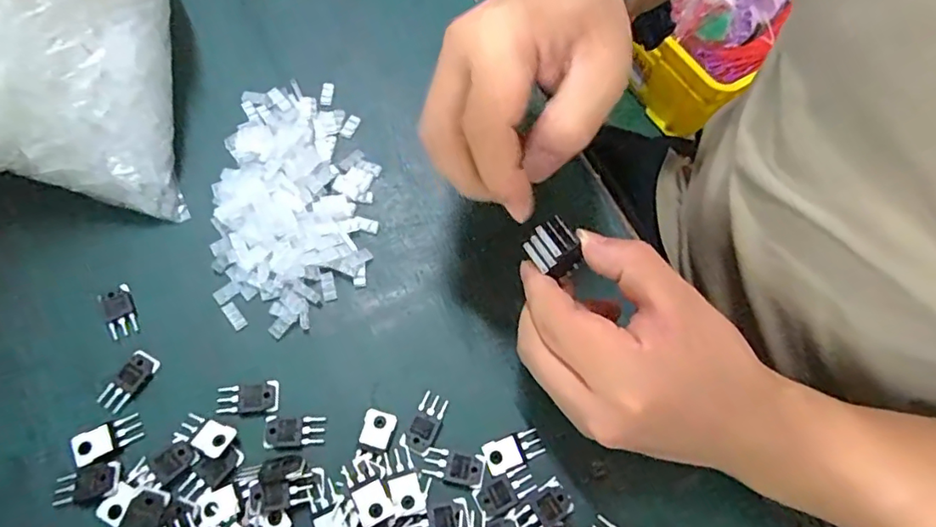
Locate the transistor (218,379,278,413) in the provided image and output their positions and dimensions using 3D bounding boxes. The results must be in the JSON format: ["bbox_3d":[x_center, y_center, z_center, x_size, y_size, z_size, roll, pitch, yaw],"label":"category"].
[{"bbox_3d":[-0.114,0.069,0.281,0.030,0.004,0.015,-4,66,-5],"label":"transistor"}]

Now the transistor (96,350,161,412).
[{"bbox_3d":[-0.177,0.060,0.283,0.015,0.004,0.031,32,68,10],"label":"transistor"}]

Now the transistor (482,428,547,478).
[{"bbox_3d":[0.023,0.095,0.275,0.030,0.004,0.015,-17,68,-11],"label":"transistor"}]

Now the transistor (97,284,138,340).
[{"bbox_3d":[-0.191,0.026,0.297,0.015,0.004,0.029,-27,70,-14],"label":"transistor"}]

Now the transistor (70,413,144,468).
[{"bbox_3d":[-0.180,0.087,0.270,0.031,0.004,0.016,-23,70,-13],"label":"transistor"}]

